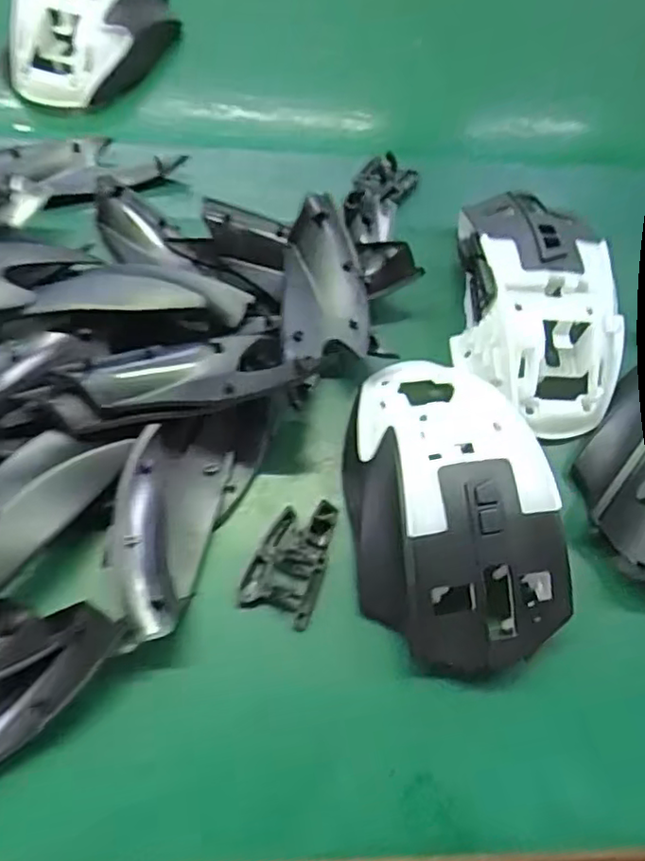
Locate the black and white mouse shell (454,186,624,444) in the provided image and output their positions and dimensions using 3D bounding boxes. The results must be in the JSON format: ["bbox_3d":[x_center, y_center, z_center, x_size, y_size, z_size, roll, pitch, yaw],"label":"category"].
[{"bbox_3d":[0.086,-0.057,0.268,0.062,0.039,0.113,-1,61,-5],"label":"black and white mouse shell"}]

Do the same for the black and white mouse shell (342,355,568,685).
[{"bbox_3d":[0.043,0.023,0.230,0.065,0.036,0.112,-7,61,-8],"label":"black and white mouse shell"}]

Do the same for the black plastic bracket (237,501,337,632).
[{"bbox_3d":[-0.011,0.045,0.232,0.025,0.009,0.042,17,61,5],"label":"black plastic bracket"}]

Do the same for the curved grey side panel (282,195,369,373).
[{"bbox_3d":[0.001,-0.059,0.255,0.033,0.018,0.067,1,61,-4],"label":"curved grey side panel"}]

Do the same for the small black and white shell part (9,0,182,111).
[{"bbox_3d":[-0.120,-0.208,0.340,0.080,0.039,0.076,-5,61,-7],"label":"small black and white shell part"}]

